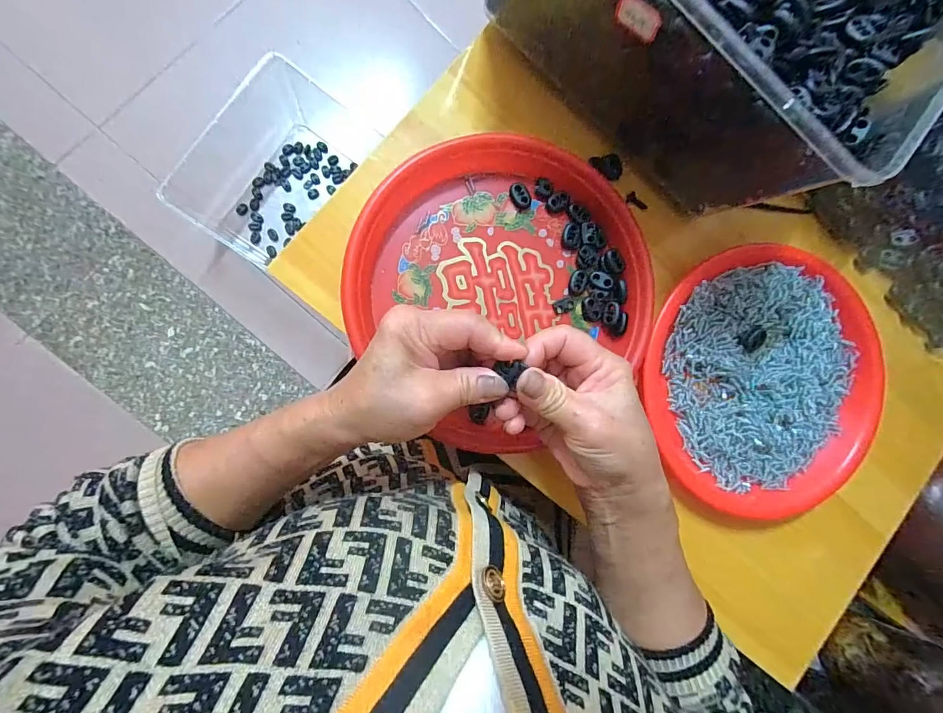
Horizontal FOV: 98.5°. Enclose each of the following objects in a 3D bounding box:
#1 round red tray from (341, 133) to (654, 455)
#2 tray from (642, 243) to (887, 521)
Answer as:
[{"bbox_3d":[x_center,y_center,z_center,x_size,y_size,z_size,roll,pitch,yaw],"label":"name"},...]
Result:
[{"bbox_3d":[0.024,-0.046,0.324,0.231,0.038,0.248,0,89,-9],"label":"round red tray"},{"bbox_3d":[0.253,0.021,0.349,0.214,0.021,0.222,-16,96,-5],"label":"tray"}]

